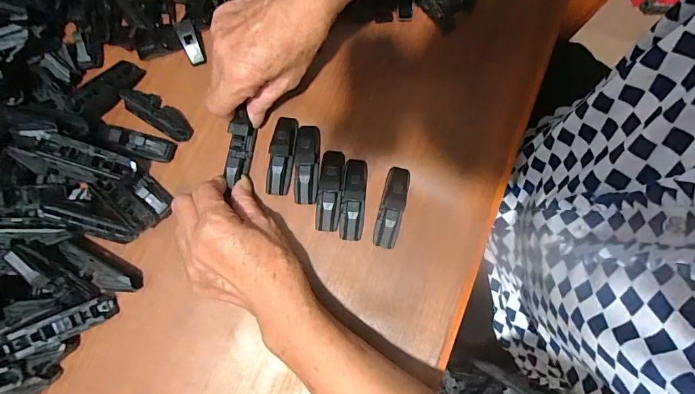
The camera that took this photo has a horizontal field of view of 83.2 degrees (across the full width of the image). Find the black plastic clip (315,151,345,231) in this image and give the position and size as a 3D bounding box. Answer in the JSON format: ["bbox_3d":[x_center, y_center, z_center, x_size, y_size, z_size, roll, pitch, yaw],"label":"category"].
[{"bbox_3d":[-0.016,-0.008,0.355,0.022,0.023,0.075,6,78,0],"label":"black plastic clip"}]

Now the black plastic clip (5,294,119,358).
[{"bbox_3d":[-0.227,0.102,0.313,0.075,0.014,0.020,-21,79,-30],"label":"black plastic clip"}]

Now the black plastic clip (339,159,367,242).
[{"bbox_3d":[0.005,0.000,0.354,0.021,0.025,0.075,5,78,0],"label":"black plastic clip"}]

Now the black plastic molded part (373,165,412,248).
[{"bbox_3d":[0.040,0.007,0.355,0.021,0.024,0.077,13,78,1],"label":"black plastic molded part"}]

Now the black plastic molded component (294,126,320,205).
[{"bbox_3d":[-0.037,-0.032,0.356,0.021,0.024,0.075,3,78,-1],"label":"black plastic molded component"}]

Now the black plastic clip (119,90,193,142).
[{"bbox_3d":[-0.176,-0.079,0.361,0.072,0.025,0.026,31,79,5],"label":"black plastic clip"}]

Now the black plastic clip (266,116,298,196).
[{"bbox_3d":[-0.060,-0.040,0.359,0.021,0.020,0.075,7,78,0],"label":"black plastic clip"}]

